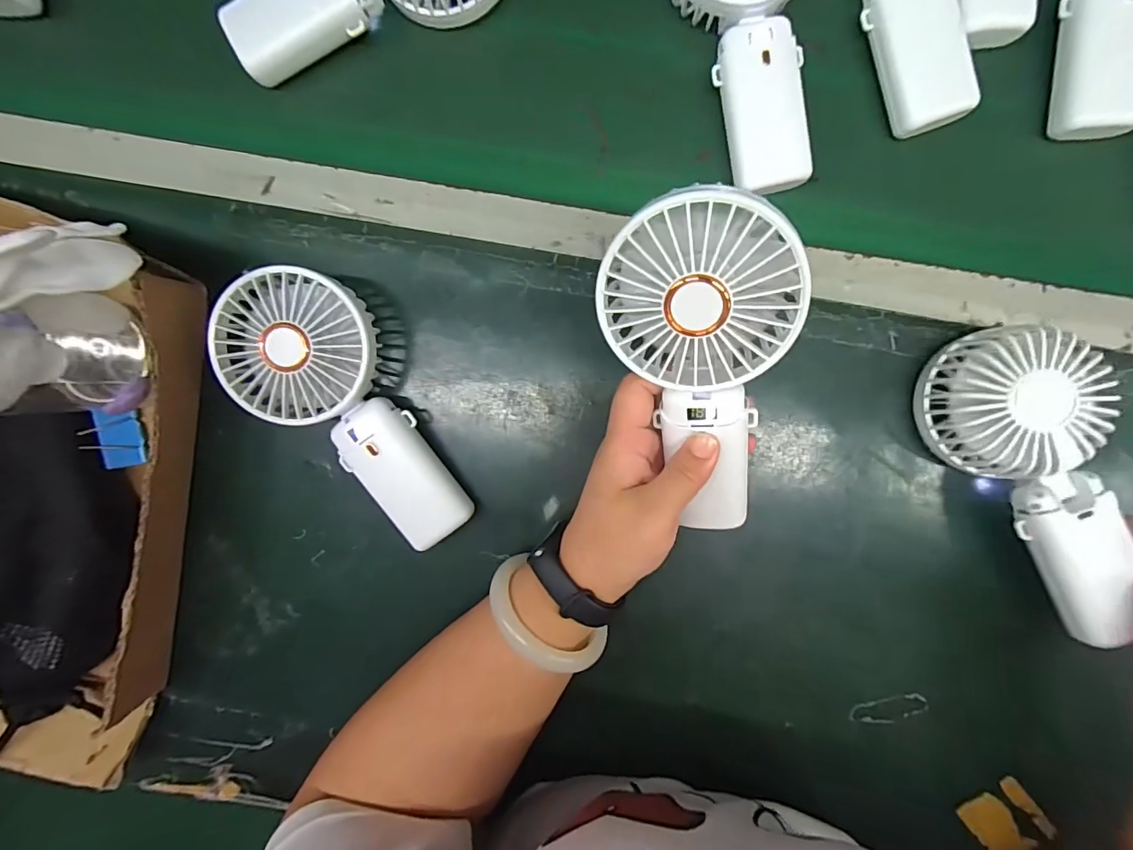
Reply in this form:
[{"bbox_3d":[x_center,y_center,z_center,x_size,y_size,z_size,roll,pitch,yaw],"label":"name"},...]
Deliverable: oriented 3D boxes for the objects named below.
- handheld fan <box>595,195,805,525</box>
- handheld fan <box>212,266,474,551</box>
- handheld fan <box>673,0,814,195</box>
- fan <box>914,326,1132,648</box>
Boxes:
[{"bbox_3d":[0.062,-0.023,0.259,0.087,0.043,0.185,5,130,11],"label":"handheld fan"},{"bbox_3d":[-0.126,-0.006,0.307,0.086,0.049,0.181,-35,92,4],"label":"handheld fan"},{"bbox_3d":[0.104,-0.232,0.299,0.083,0.036,0.179,-5,91,2],"label":"handheld fan"},{"bbox_3d":[0.272,0.027,0.286,0.081,0.037,0.169,-23,87,5],"label":"fan"}]

